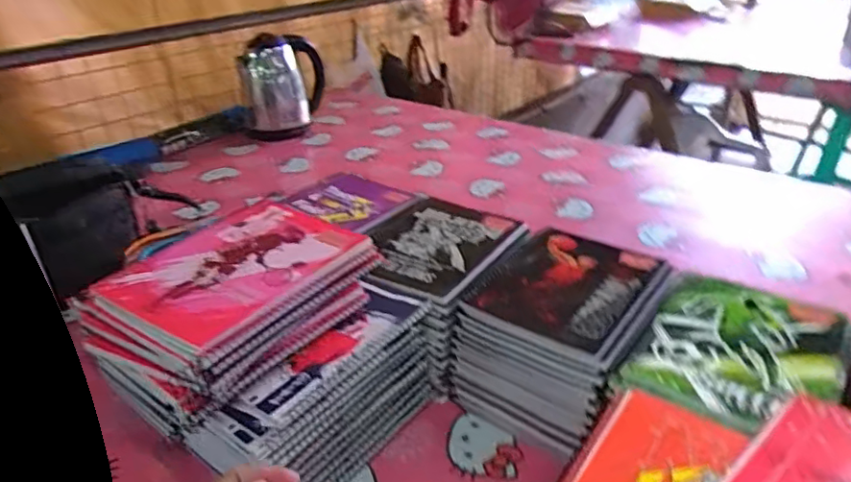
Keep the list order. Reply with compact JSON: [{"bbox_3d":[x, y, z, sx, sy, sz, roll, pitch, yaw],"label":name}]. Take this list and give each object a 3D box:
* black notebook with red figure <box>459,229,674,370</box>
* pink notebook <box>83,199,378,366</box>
[{"bbox_3d":[0.149,0.043,0.620,0.160,0.008,0.189,19,35,32],"label":"black notebook with red figure"},{"bbox_3d":[-0.166,0.020,0.537,0.149,0.012,0.200,17,34,29],"label":"pink notebook"}]

